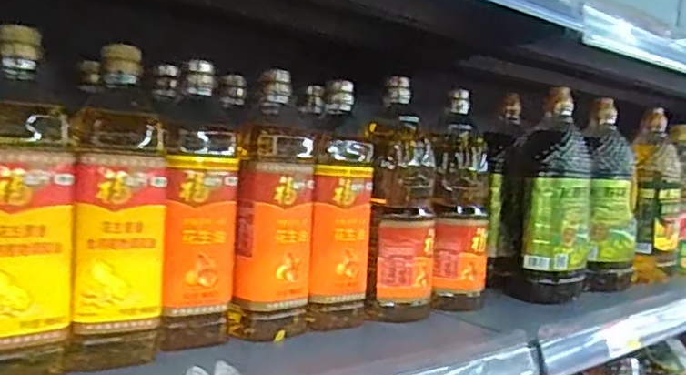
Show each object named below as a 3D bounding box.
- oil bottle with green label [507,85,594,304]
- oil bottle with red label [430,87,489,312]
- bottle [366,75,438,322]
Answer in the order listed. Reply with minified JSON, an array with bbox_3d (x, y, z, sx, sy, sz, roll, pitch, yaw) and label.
[{"bbox_3d":[0.284,0.019,0.829,0.104,0.267,0.077,7,5,21],"label":"oil bottle with green label"},{"bbox_3d":[0.149,0.022,0.758,0.071,0.255,0.073,6,4,11],"label":"oil bottle with red label"},{"bbox_3d":[0.068,0.018,0.695,0.085,0.253,0.112,6,4,6],"label":"bottle"}]

